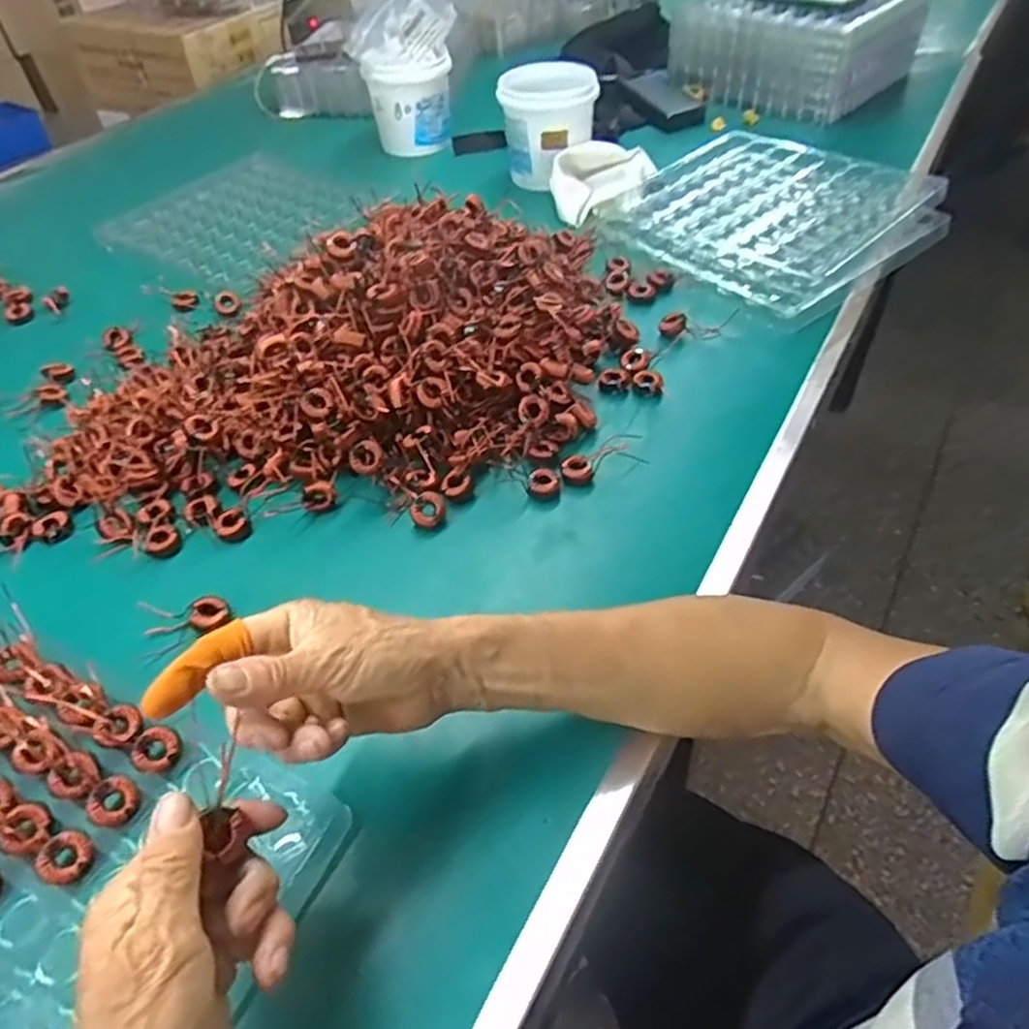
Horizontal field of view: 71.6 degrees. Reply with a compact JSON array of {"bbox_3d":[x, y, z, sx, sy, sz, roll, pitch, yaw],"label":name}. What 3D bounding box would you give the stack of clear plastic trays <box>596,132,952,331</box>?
[{"bbox_3d":[0.300,-0.351,0.823,0.308,0.029,0.318,-33,54,-23],"label":"stack of clear plastic trays"}]

